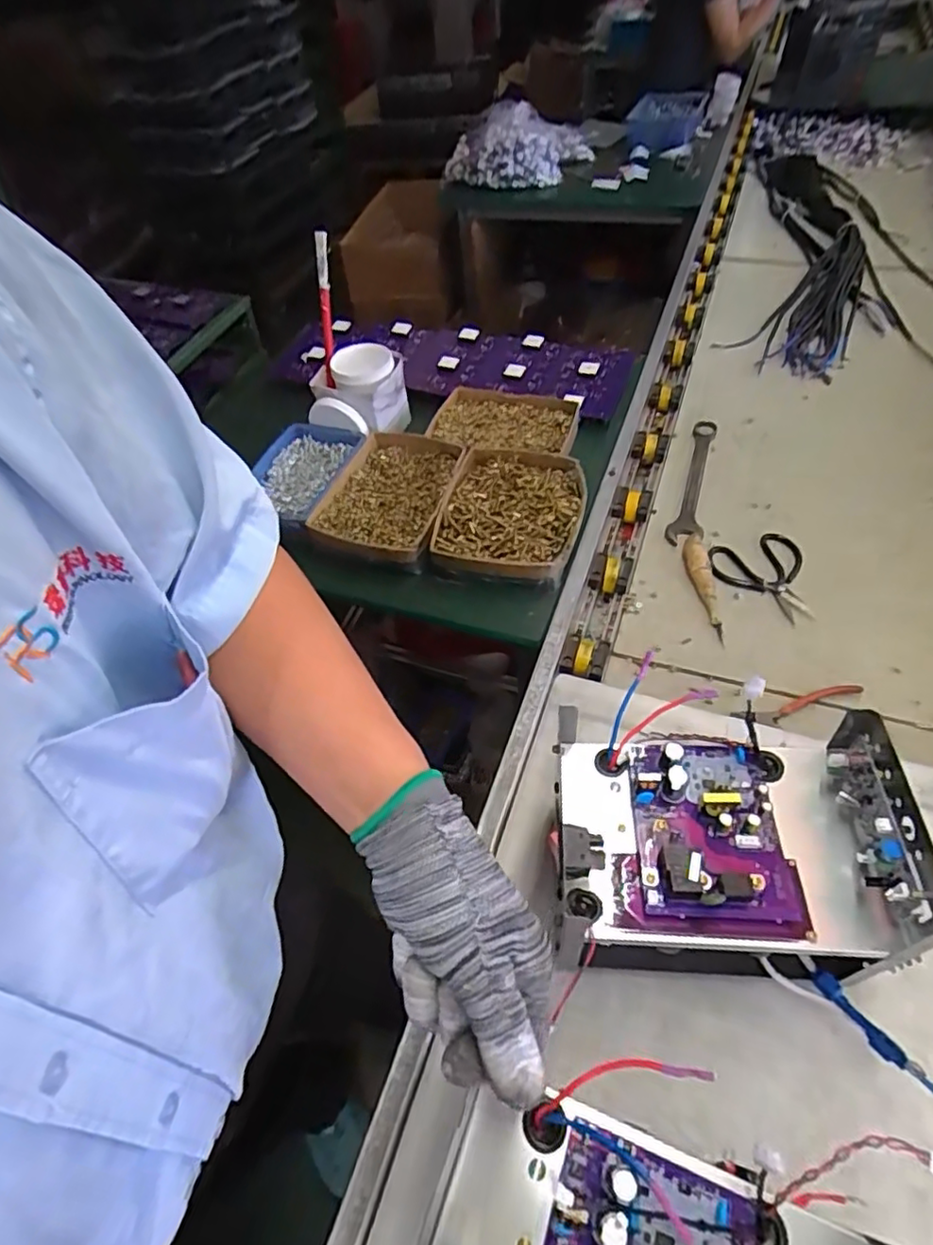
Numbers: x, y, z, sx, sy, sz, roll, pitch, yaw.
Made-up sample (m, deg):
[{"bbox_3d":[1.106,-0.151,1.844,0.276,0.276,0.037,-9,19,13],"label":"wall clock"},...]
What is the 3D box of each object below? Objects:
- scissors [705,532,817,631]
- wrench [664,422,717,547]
[{"bbox_3d":[0.426,-0.076,0.871,0.153,0.020,0.128,34,62,18],"label":"scissors"},{"bbox_3d":[0.372,-0.233,0.991,0.050,0.016,0.299,14,54,17],"label":"wrench"}]

